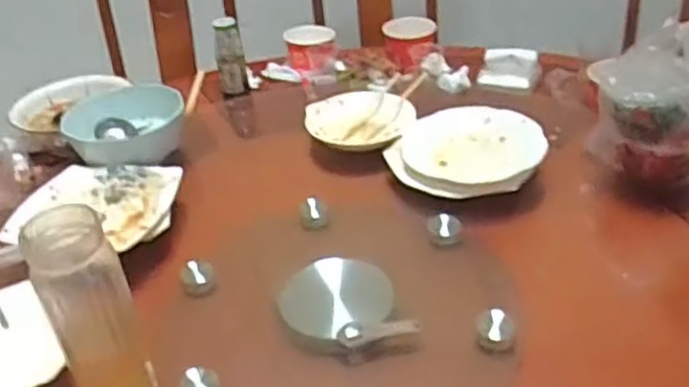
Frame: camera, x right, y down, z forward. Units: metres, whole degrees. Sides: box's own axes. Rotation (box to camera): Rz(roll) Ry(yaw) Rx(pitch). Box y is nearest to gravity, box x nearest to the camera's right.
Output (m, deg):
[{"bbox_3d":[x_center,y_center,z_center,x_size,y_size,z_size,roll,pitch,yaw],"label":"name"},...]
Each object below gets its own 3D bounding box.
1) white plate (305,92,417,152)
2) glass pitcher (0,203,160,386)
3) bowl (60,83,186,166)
[{"bbox_3d":[0.028,-0.120,1.292,0.193,0.045,0.193,-5,36,3],"label":"white plate"},{"bbox_3d":[-0.279,0.146,0.764,0.120,0.255,0.087,-20,37,-22],"label":"glass pitcher"},{"bbox_3d":[-0.384,-0.117,1.283,0.202,0.079,0.210,-5,36,3],"label":"bowl"}]

